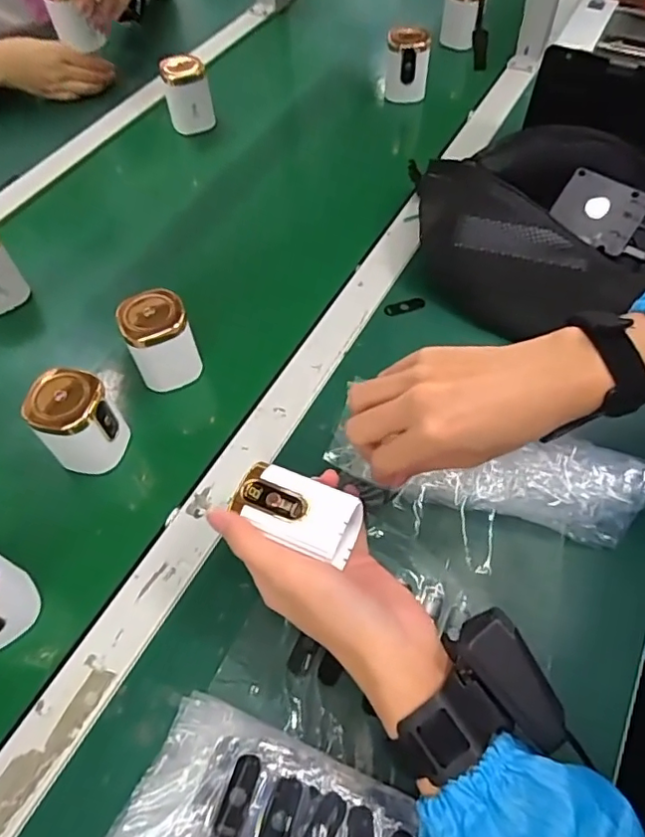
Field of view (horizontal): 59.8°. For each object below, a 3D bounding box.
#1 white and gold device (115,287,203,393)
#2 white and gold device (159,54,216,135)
[{"bbox_3d":[-0.143,-0.069,0.496,0.054,0.075,0.049,-21,58,-11],"label":"white and gold device"},{"bbox_3d":[-0.176,-0.425,0.731,0.059,0.071,0.064,-14,59,-9],"label":"white and gold device"}]

